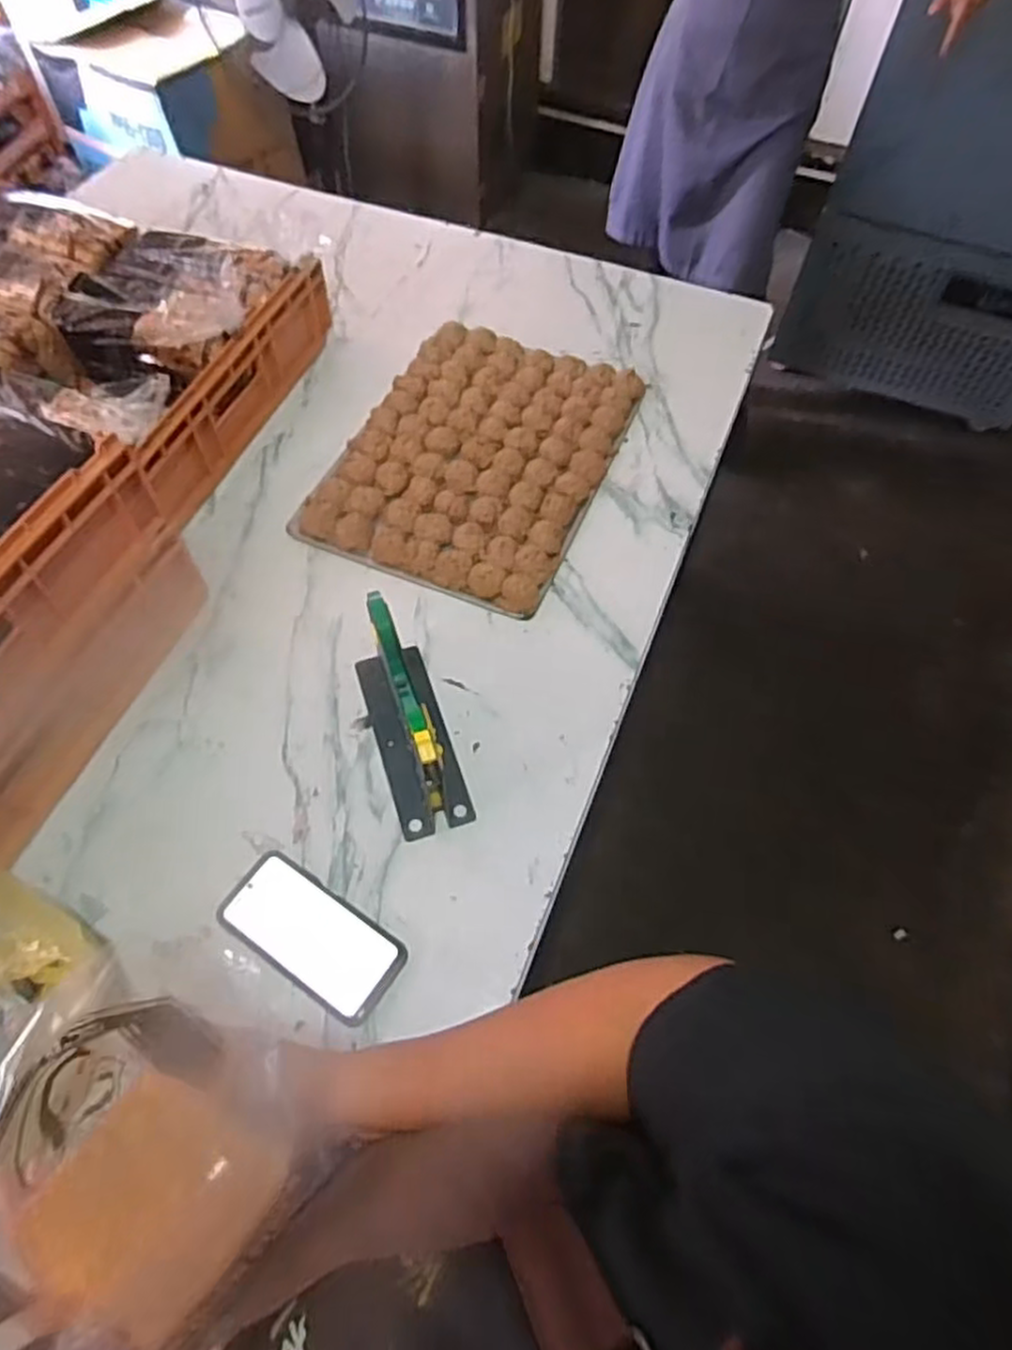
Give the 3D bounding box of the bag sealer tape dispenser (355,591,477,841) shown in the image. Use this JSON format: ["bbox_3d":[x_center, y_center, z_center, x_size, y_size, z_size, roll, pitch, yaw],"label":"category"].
[{"bbox_3d":[-0.097,0.030,0.721,0.075,0.143,0.214,-16,62,-11],"label":"bag sealer tape dispenser"}]

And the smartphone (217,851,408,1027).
[{"bbox_3d":[-0.173,0.231,0.665,0.161,0.012,0.079,32,62,14],"label":"smartphone"}]

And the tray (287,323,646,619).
[{"bbox_3d":[-0.035,-0.297,0.981,0.321,0.028,0.435,20,63,12],"label":"tray"}]

